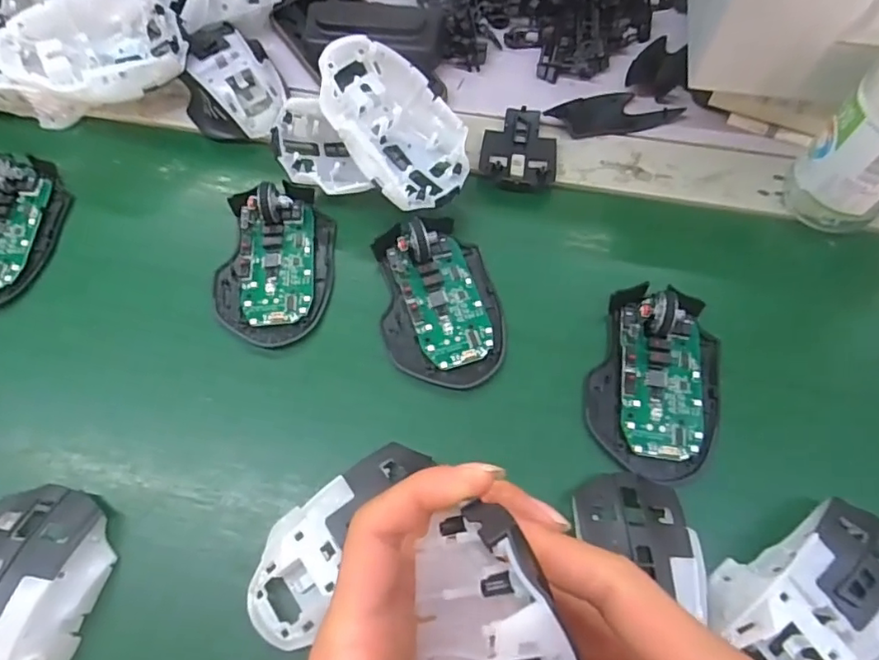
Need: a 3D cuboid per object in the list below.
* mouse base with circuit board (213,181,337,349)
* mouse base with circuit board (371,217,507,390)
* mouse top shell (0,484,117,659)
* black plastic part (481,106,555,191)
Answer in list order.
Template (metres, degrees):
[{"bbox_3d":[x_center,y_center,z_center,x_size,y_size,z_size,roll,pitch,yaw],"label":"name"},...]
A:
[{"bbox_3d":[-0.107,-0.049,0.356,0.073,0.025,0.113,3,68,1],"label":"mouse base with circuit board"},{"bbox_3d":[0.000,-0.022,0.341,0.072,0.028,0.110,-12,68,-5],"label":"mouse base with circuit board"},{"bbox_3d":[-0.212,0.138,0.275,0.063,0.036,0.114,13,69,5],"label":"mouse top shell"},{"bbox_3d":[0.057,-0.128,0.395,0.052,0.008,0.064,7,68,3],"label":"black plastic part"}]

